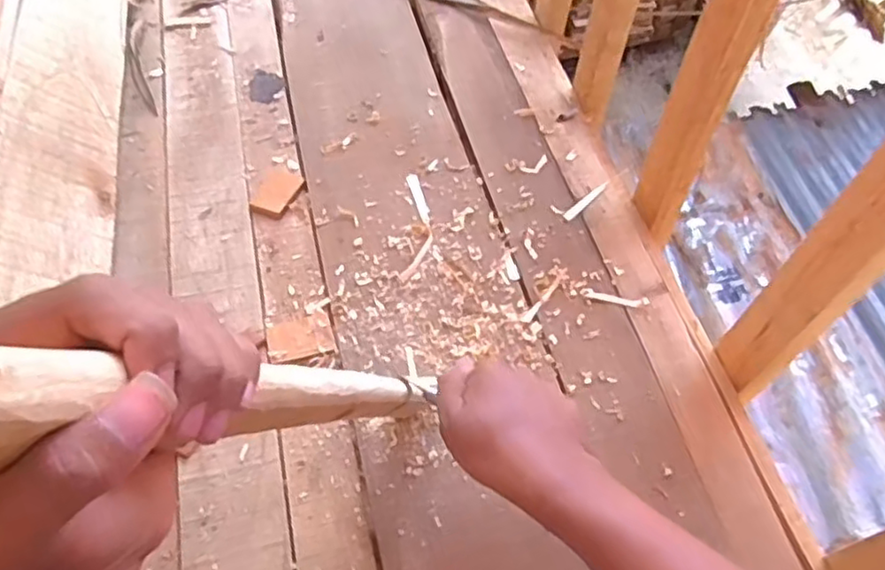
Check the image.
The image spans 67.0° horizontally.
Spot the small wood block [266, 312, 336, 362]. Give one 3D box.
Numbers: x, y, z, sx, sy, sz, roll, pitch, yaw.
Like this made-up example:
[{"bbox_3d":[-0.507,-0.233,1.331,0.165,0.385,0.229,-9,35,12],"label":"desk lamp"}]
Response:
[{"bbox_3d":[-0.138,0.050,0.647,0.061,0.007,0.047,-12,58,-12],"label":"small wood block"}]

